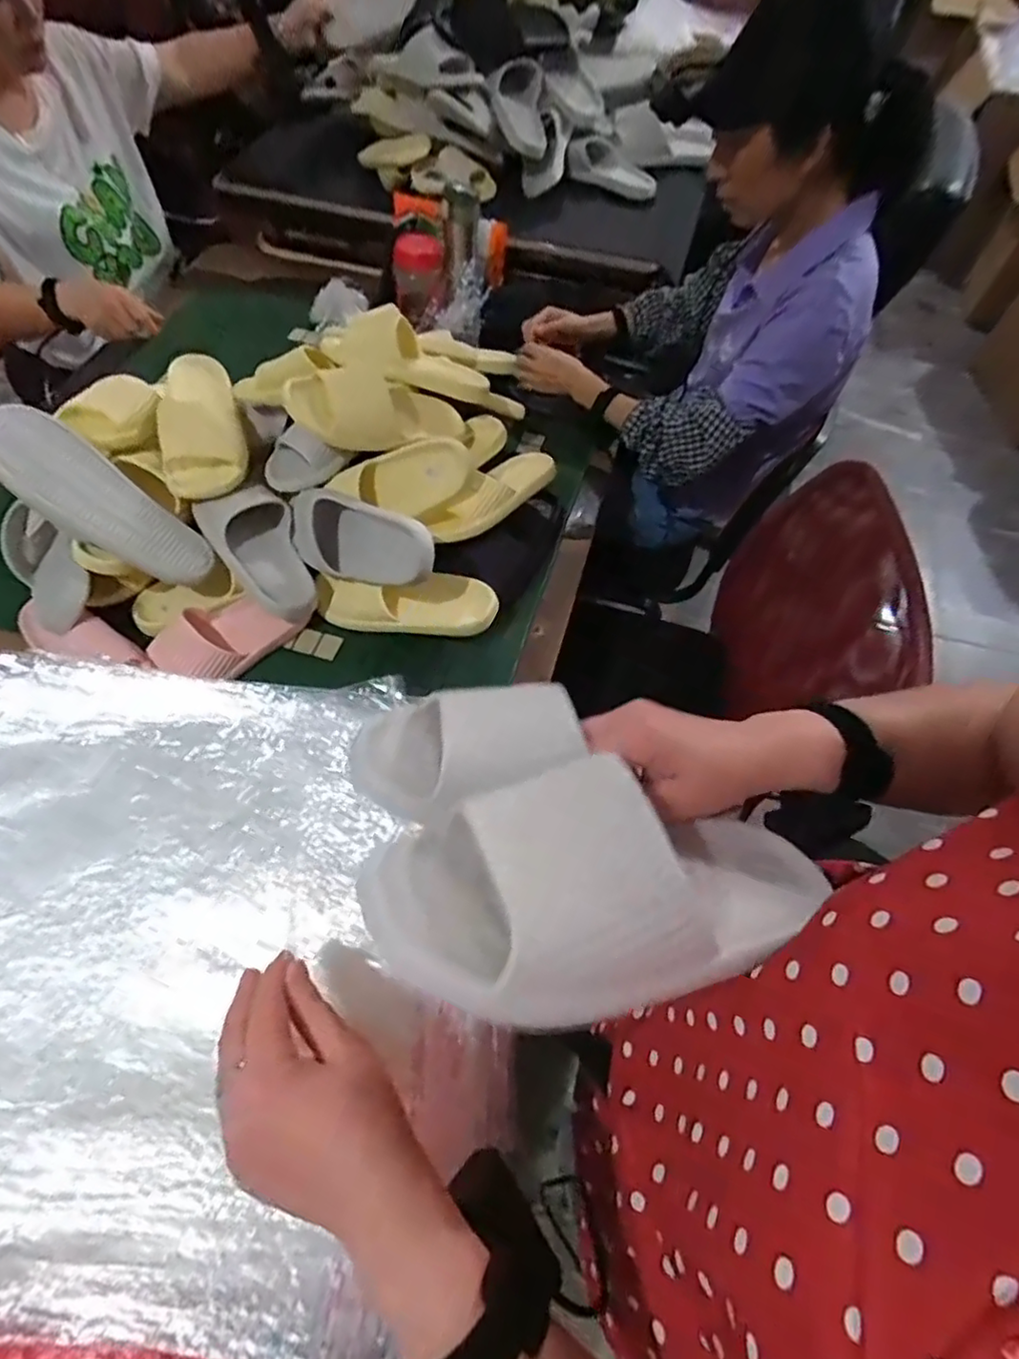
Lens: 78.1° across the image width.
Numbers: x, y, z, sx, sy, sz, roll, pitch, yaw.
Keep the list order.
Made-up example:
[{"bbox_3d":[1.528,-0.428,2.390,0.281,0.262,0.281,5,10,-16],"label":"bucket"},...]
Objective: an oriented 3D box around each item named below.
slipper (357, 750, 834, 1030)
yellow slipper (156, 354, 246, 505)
[{"bbox_3d":[0.067,0.102,0.326,0.270,0.067,0.113,5,58,-26],"label":"slipper"},{"bbox_3d":[-0.426,-0.375,0.871,0.105,0.076,0.250,-5,78,-5],"label":"yellow slipper"}]

